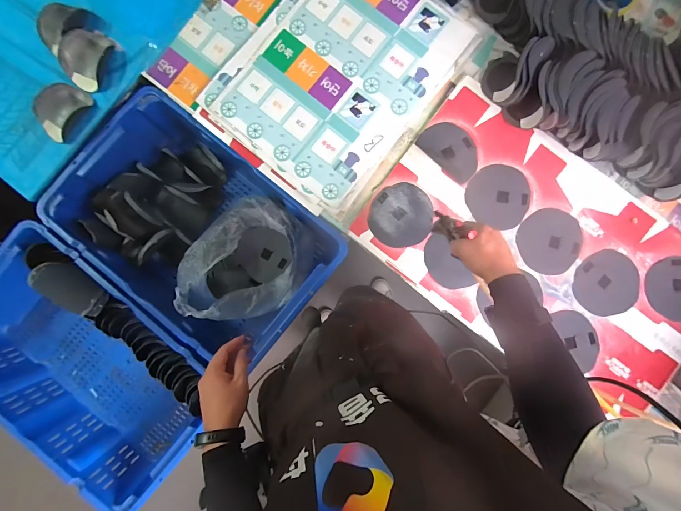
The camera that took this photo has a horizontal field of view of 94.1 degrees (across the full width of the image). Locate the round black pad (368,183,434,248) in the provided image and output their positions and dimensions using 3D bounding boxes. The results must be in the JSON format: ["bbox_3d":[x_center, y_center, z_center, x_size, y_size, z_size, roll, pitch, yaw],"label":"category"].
[{"bbox_3d":[0.140,-0.095,0.739,0.145,0.011,0.145,0,89,1],"label":"round black pad"}]

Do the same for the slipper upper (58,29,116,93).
[{"bbox_3d":[-0.611,-0.473,0.758,0.100,0.036,0.137,24,89,2],"label":"slipper upper"}]

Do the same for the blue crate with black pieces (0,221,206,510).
[{"bbox_3d":[-0.640,0.275,0.839,0.649,0.190,0.431,39,90,2],"label":"blue crate with black pieces"}]

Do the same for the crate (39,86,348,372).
[{"bbox_3d":[-0.364,-0.062,0.831,0.656,0.205,0.431,38,90,2],"label":"crate"}]

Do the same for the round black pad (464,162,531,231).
[{"bbox_3d":[0.366,-0.135,0.730,0.138,0.012,0.146,0,89,1],"label":"round black pad"}]

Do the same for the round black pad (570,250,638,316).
[{"bbox_3d":[0.611,0.063,0.727,0.151,0.011,0.144,0,89,1],"label":"round black pad"}]

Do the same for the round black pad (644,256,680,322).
[{"bbox_3d":[0.778,0.076,0.720,0.151,0.005,0.141,0,89,1],"label":"round black pad"}]

